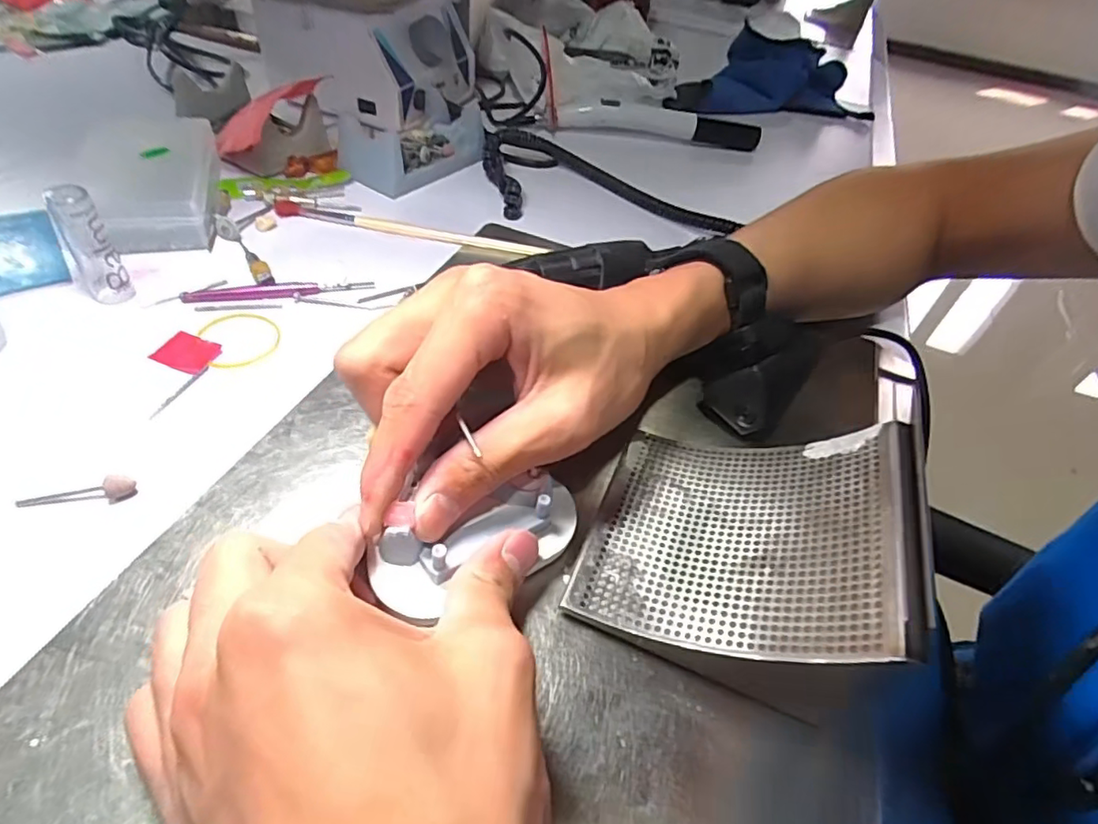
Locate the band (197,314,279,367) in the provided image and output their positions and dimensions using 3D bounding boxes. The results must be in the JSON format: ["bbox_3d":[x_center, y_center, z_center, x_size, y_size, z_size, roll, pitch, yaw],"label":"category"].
[{"bbox_3d":[-0.160,-0.039,0.303,0.036,0.004,0.044,-23,53,-26],"label":"band"}]

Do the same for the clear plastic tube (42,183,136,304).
[{"bbox_3d":[-0.235,-0.085,0.295,0.022,0.057,0.025,-31,58,-33],"label":"clear plastic tube"}]

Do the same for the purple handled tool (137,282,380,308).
[{"bbox_3d":[-0.158,-0.066,0.323,0.114,0.007,0.009,-5,47,-14],"label":"purple handled tool"}]

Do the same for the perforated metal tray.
[{"bbox_3d":[0.072,0.043,0.218,0.109,0.015,0.094,-3,38,31],"label":"perforated metal tray"}]

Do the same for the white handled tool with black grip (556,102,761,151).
[{"bbox_3d":[0.101,-0.267,0.534,0.186,0.025,0.029,7,46,-2],"label":"white handled tool with black grip"}]

